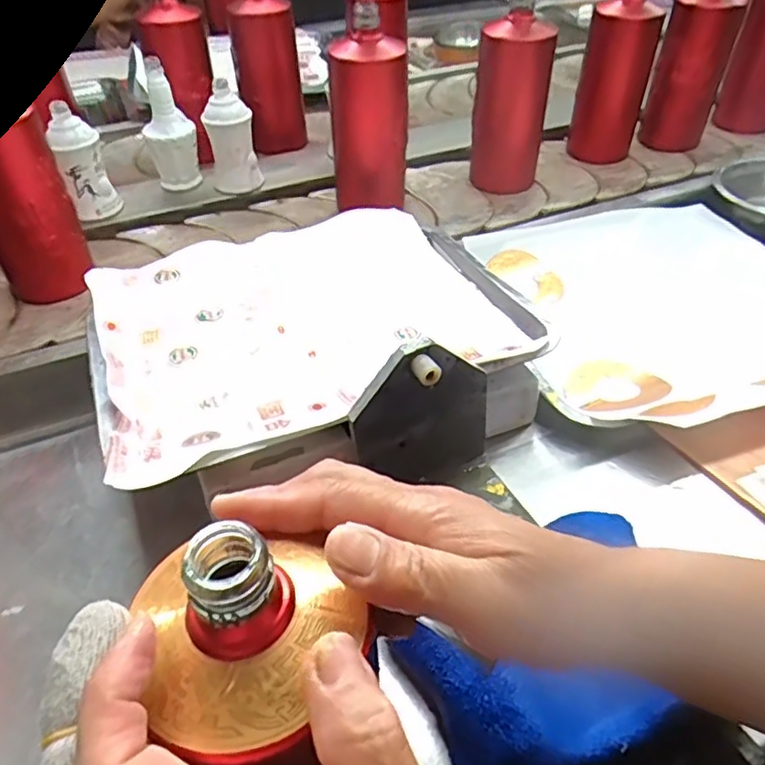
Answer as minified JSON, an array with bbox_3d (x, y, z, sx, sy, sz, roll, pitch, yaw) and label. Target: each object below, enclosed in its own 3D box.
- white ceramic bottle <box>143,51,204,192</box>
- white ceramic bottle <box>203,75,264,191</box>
[{"bbox_3d":[-0.253,-0.296,0.745,0.055,0.141,0.055,-13,45,-13],"label":"white ceramic bottle"},{"bbox_3d":[-0.179,-0.283,0.747,0.052,0.116,0.052,-29,51,-27],"label":"white ceramic bottle"}]

